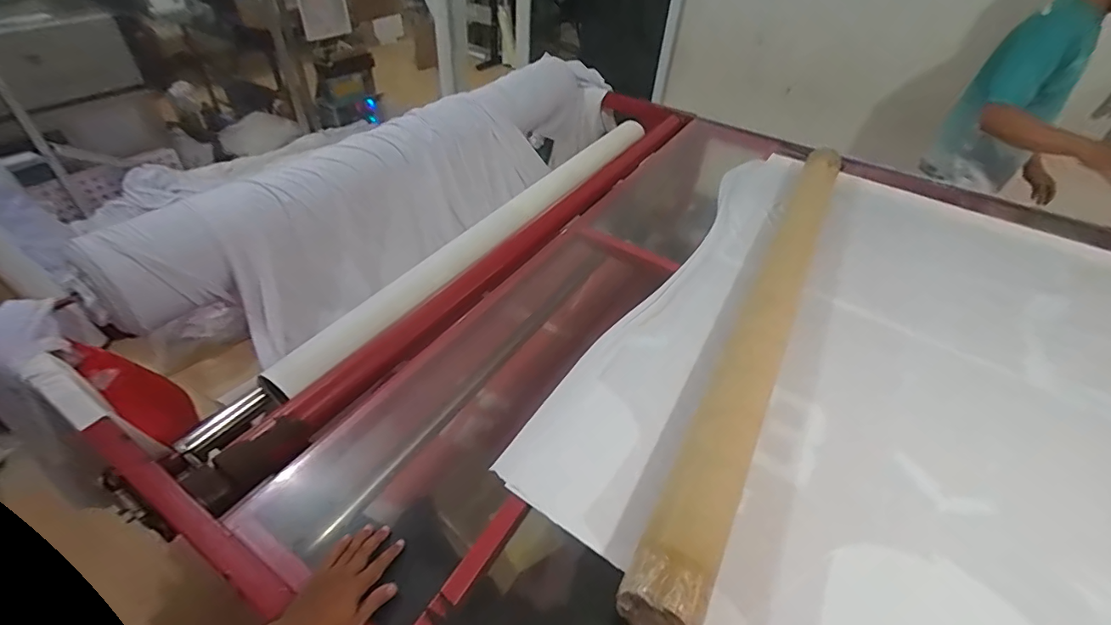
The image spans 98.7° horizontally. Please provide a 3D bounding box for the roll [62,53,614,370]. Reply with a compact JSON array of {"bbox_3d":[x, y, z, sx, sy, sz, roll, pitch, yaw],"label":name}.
[{"bbox_3d":[-0.369,-0.480,1.656,0.322,0.369,1.987,26,47,21],"label":"roll"}]

